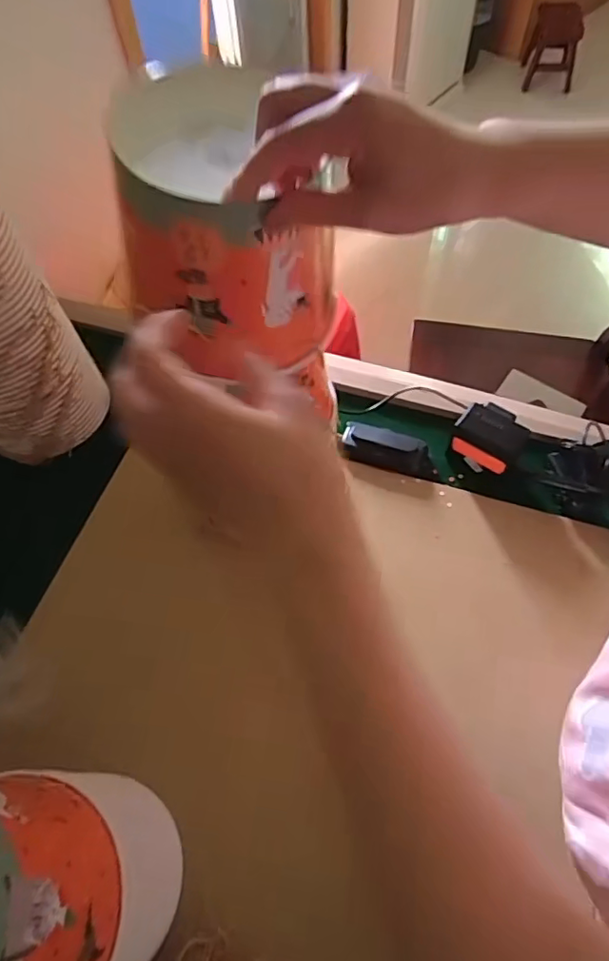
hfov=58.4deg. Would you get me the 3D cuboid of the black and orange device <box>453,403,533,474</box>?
[{"bbox_3d":[0.221,-0.050,0.650,0.074,0.059,0.056,34,68,19],"label":"black and orange device"}]

